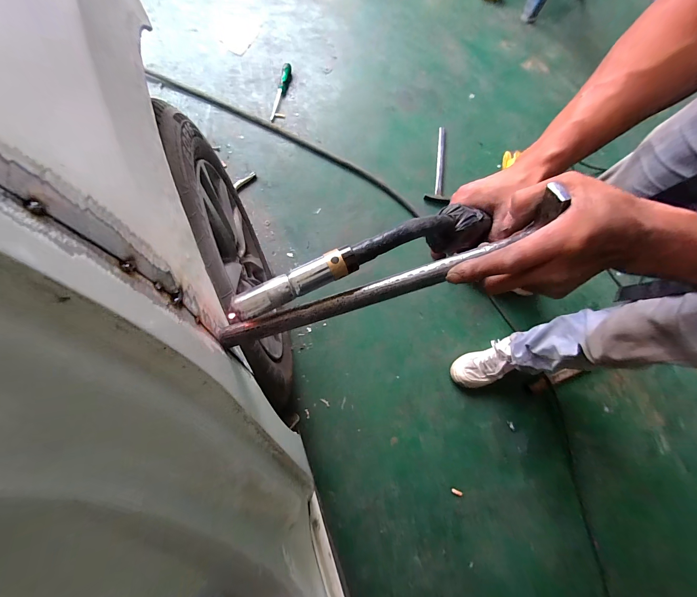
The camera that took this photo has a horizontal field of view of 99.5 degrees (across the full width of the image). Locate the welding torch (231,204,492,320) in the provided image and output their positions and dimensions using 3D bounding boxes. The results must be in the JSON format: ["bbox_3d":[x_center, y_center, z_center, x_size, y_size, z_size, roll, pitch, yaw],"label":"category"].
[{"bbox_3d":[0.026,-0.039,0.267,0.258,0.060,0.035,-20,79,-15],"label":"welding torch"}]

